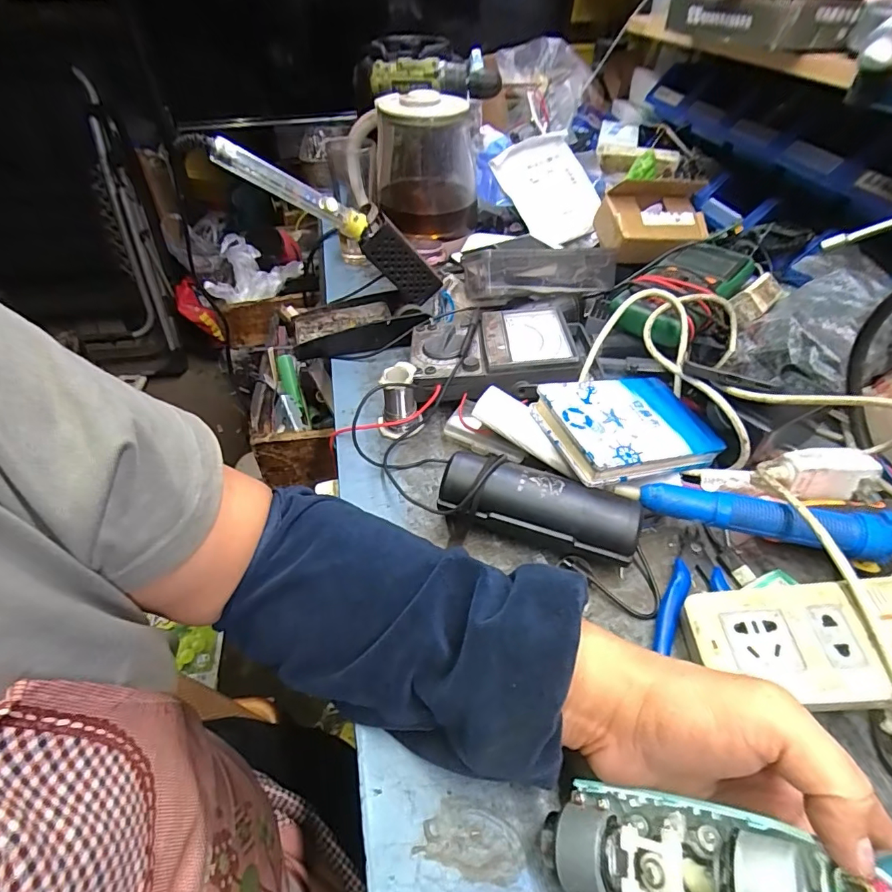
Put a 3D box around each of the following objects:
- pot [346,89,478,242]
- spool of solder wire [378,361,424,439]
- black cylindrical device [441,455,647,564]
[{"bbox_3d":[-0.044,-0.393,0.670,0.173,0.163,0.140,-1,46,-2],"label":"pot"},{"bbox_3d":[-0.045,-0.045,0.458,0.037,0.062,0.037,1,46,-1],"label":"spool of solder wire"},{"bbox_3d":[0.070,0.049,0.378,0.150,0.050,0.052,15,48,12],"label":"black cylindrical device"}]

